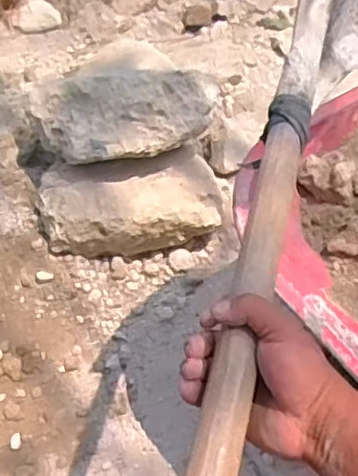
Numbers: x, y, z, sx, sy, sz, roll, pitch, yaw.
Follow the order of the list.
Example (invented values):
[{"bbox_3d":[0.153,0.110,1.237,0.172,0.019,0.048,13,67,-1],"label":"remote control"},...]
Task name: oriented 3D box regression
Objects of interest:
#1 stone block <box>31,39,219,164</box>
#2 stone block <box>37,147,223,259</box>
[{"bbox_3d":[-0.110,-0.275,1.292,0.385,0.137,0.173,-9,58,-8],"label":"stone block"},{"bbox_3d":[-0.111,-0.080,1.384,0.395,0.134,0.203,-12,58,-10],"label":"stone block"}]

